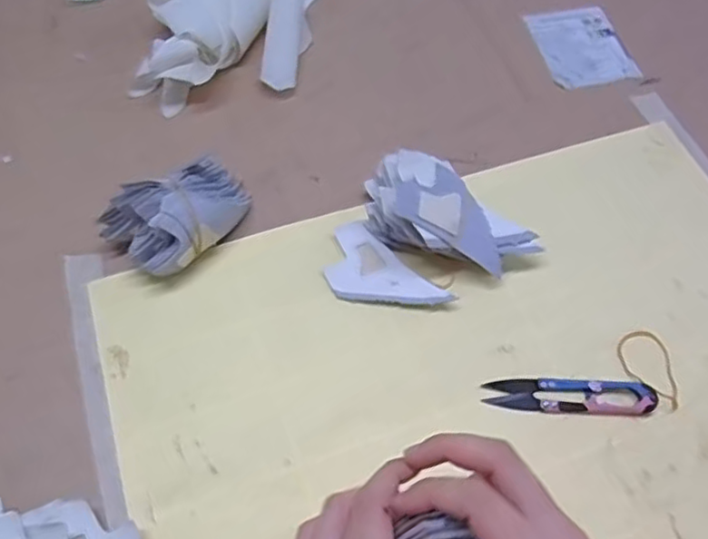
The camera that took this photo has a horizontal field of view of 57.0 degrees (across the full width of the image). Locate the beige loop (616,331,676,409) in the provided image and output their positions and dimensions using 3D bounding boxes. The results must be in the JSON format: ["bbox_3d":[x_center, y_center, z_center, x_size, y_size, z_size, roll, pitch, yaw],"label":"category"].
[{"bbox_3d":[0.188,0.062,0.406,0.034,0.008,0.053,-19,62,-13],"label":"beige loop"}]

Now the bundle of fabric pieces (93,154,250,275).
[{"bbox_3d":[-0.110,-0.040,0.427,0.093,0.048,0.058,-38,68,-22],"label":"bundle of fabric pieces"}]

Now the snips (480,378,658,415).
[{"bbox_3d":[0.131,0.076,0.394,0.100,0.007,0.021,1,60,-2],"label":"snips"}]

